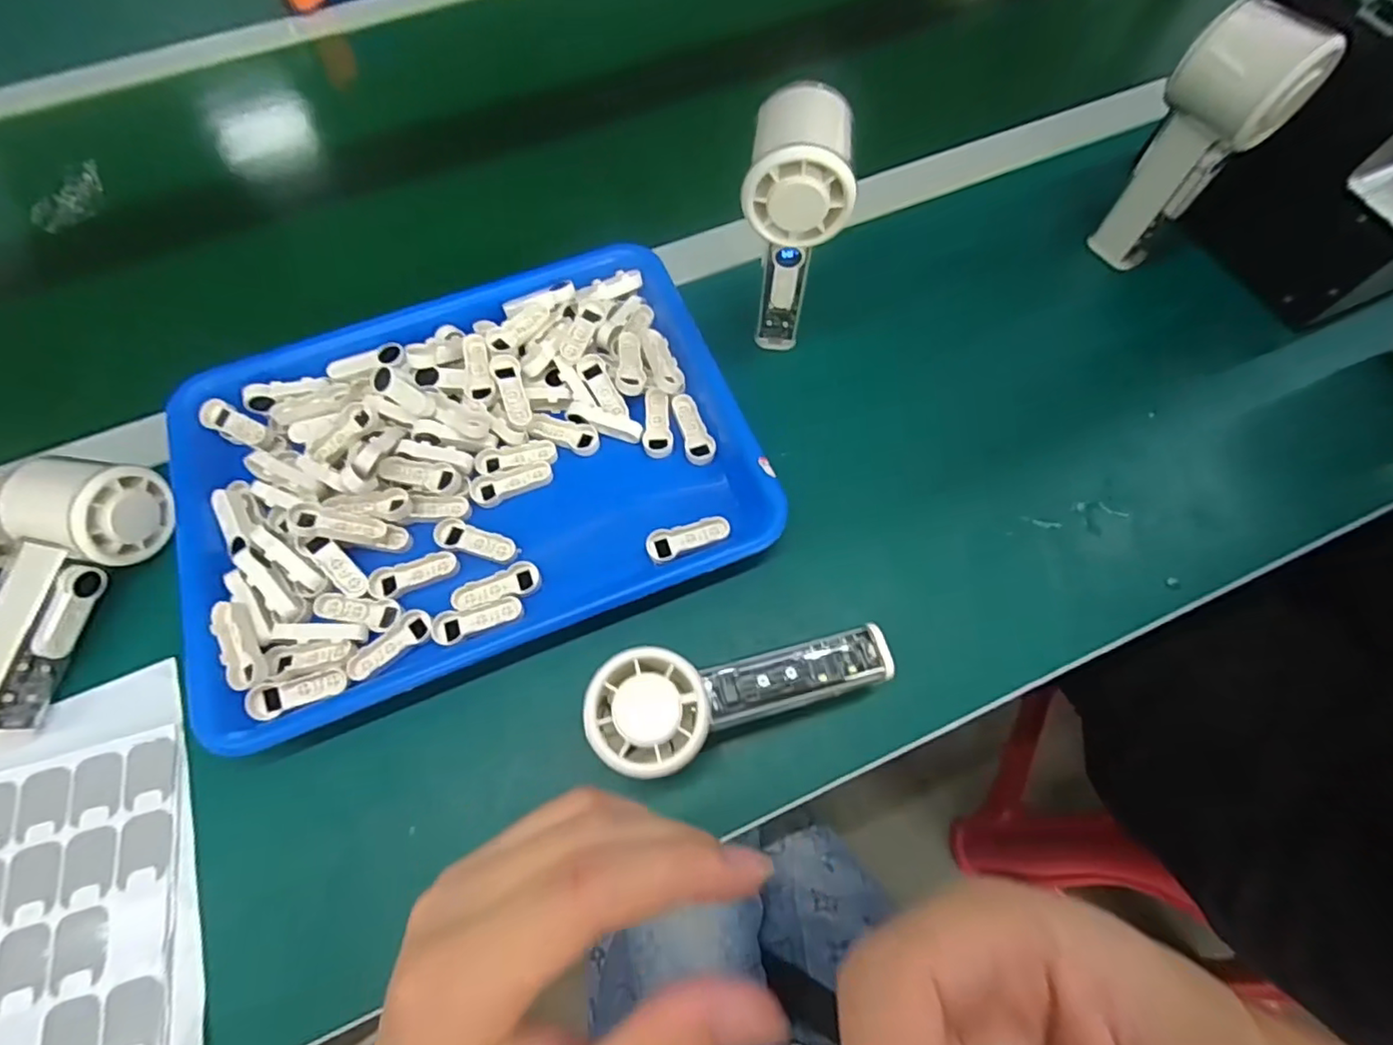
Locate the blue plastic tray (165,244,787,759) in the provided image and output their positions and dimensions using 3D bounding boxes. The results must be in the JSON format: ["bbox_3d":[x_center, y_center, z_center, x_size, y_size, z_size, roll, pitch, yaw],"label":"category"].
[{"bbox_3d":[-0.142,-0.043,0.385,0.335,0.030,0.253,-22,67,-9],"label":"blue plastic tray"}]

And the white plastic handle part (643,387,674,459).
[{"bbox_3d":[-0.026,-0.067,0.405,0.019,0.011,0.048,-6,66,-2],"label":"white plastic handle part"}]

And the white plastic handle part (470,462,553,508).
[{"bbox_3d":[-0.116,-0.025,0.389,0.050,0.005,0.020,-17,66,-7],"label":"white plastic handle part"}]

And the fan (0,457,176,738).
[{"bbox_3d":[-0.361,0.037,0.345,0.066,0.051,0.155,4,67,2],"label":"fan"}]

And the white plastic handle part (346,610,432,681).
[{"bbox_3d":[-0.175,0.069,0.352,0.050,0.005,0.018,-36,70,-14],"label":"white plastic handle part"}]

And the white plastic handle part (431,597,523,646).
[{"bbox_3d":[-0.126,0.056,0.355,0.050,0.004,0.019,-17,66,-7],"label":"white plastic handle part"}]

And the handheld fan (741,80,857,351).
[{"bbox_3d":[0.057,-0.172,0.373,0.055,0.144,0.061,8,68,4],"label":"handheld fan"}]

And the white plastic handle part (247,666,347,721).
[{"bbox_3d":[-0.218,0.093,0.338,0.049,0.007,0.019,-17,66,-6],"label":"white plastic handle part"}]

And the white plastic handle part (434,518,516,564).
[{"bbox_3d":[-0.135,0.011,0.375,0.051,0.004,0.018,18,67,9],"label":"white plastic handle part"}]

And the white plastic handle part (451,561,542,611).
[{"bbox_3d":[-0.118,0.037,0.363,0.051,0.004,0.021,-14,66,-6],"label":"white plastic handle part"}]

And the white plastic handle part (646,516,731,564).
[{"bbox_3d":[-0.005,0.009,0.375,0.051,0.010,0.018,-19,67,-7],"label":"white plastic handle part"}]

